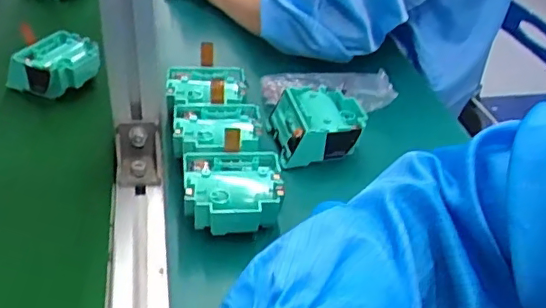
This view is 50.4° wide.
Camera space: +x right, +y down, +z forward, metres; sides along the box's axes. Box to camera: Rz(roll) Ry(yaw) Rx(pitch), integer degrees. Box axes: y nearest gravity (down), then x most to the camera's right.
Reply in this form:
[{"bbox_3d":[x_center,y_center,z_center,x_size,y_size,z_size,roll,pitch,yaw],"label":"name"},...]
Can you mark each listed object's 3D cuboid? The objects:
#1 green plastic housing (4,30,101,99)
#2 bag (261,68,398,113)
[{"bbox_3d":[-0.227,-0.092,0.606,0.075,0.036,0.077,20,40,20],"label":"green plastic housing"},{"bbox_3d":[0.054,-0.069,0.589,0.129,0.024,0.050,4,37,1],"label":"bag"}]

